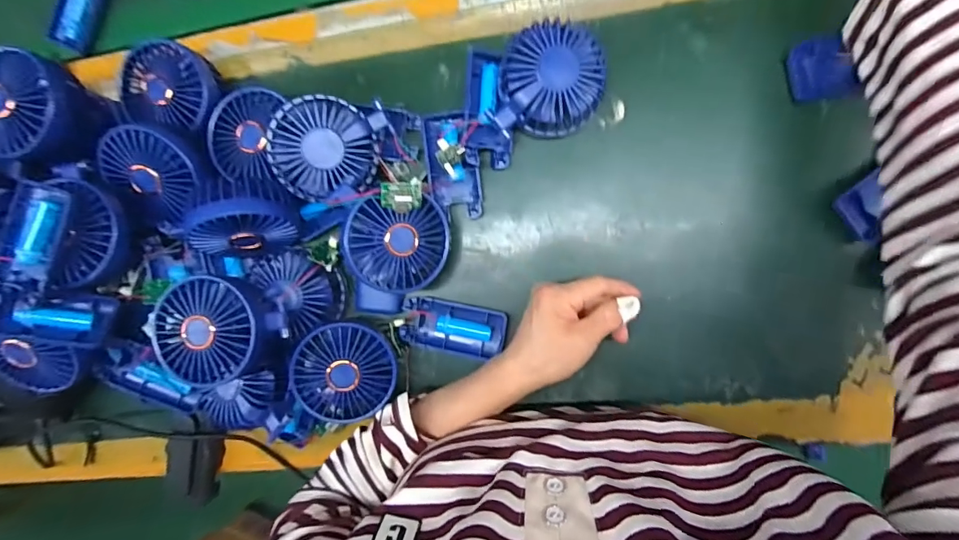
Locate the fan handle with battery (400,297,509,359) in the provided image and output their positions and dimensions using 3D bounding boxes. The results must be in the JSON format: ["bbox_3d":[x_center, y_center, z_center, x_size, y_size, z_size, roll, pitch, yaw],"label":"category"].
[{"bbox_3d":[-0.022,0.051,0.410,0.092,0.015,0.045,9,94,8],"label":"fan handle with battery"}]

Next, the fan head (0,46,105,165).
[{"bbox_3d":[-0.366,-0.131,0.383,0.078,0.058,0.084,12,94,8],"label":"fan head"}]

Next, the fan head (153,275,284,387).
[{"bbox_3d":[-0.211,0.047,0.372,0.086,0.043,0.086,0,93,8],"label":"fan head"}]

